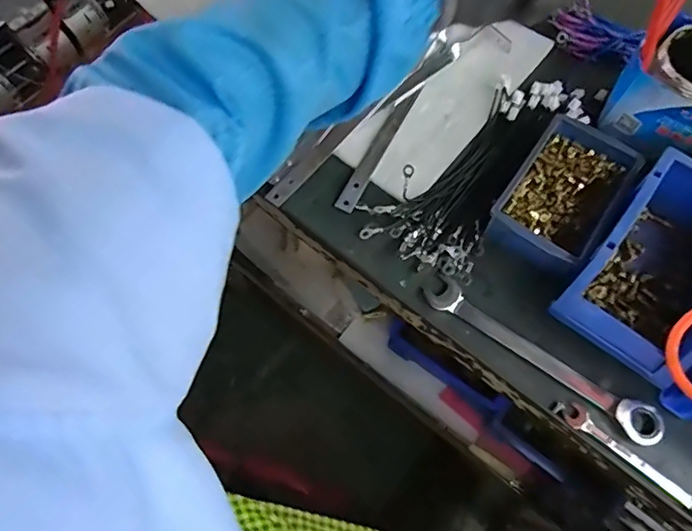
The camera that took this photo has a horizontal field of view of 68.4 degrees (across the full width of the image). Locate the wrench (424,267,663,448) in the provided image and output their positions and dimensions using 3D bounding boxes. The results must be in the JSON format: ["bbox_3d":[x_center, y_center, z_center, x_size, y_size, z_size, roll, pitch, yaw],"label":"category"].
[{"bbox_3d":[0.174,0.082,0.458,0.229,0.013,0.034,35,73,11],"label":"wrench"}]

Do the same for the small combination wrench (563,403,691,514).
[{"bbox_3d":[0.243,0.165,0.427,0.129,0.007,0.019,39,74,12],"label":"small combination wrench"}]

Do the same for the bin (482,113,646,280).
[{"bbox_3d":[0.208,-0.070,0.496,0.093,0.051,0.156,36,73,11],"label":"bin"}]

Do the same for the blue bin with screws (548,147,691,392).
[{"bbox_3d":[0.287,-0.005,0.460,0.114,0.074,0.198,39,74,12],"label":"blue bin with screws"}]

